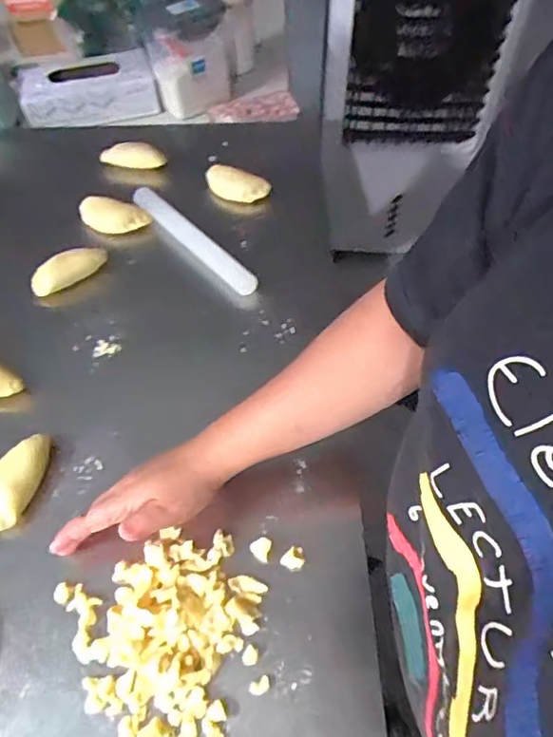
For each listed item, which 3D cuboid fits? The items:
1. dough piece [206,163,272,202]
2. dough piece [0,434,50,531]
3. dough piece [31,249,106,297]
[{"bbox_3d":[-0.053,-0.245,0.726,0.087,0.028,0.032,23,59,16],"label":"dough piece"},{"bbox_3d":[-0.236,0.102,0.497,0.036,0.029,0.087,12,57,9],"label":"dough piece"},{"bbox_3d":[-0.242,-0.117,0.639,0.092,0.029,0.028,-34,62,-20],"label":"dough piece"}]

